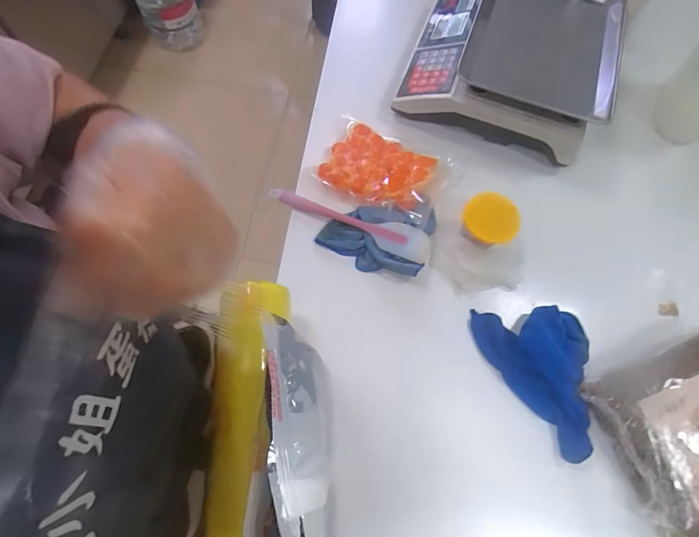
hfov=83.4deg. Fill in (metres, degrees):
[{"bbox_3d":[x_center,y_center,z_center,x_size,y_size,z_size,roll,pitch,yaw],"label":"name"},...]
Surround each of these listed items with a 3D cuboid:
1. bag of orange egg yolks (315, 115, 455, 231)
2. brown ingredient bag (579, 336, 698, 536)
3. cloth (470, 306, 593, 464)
[{"bbox_3d":[0.055,-0.161,0.613,0.186,0.027,0.130,29,72,8],"label":"bag of orange egg yolks"},{"bbox_3d":[0.432,0.204,0.487,0.204,0.053,0.196,-18,72,-9],"label":"brown ingredient bag"},{"bbox_3d":[0.252,0.148,0.522,0.147,0.022,0.187,0,70,-2],"label":"cloth"}]

